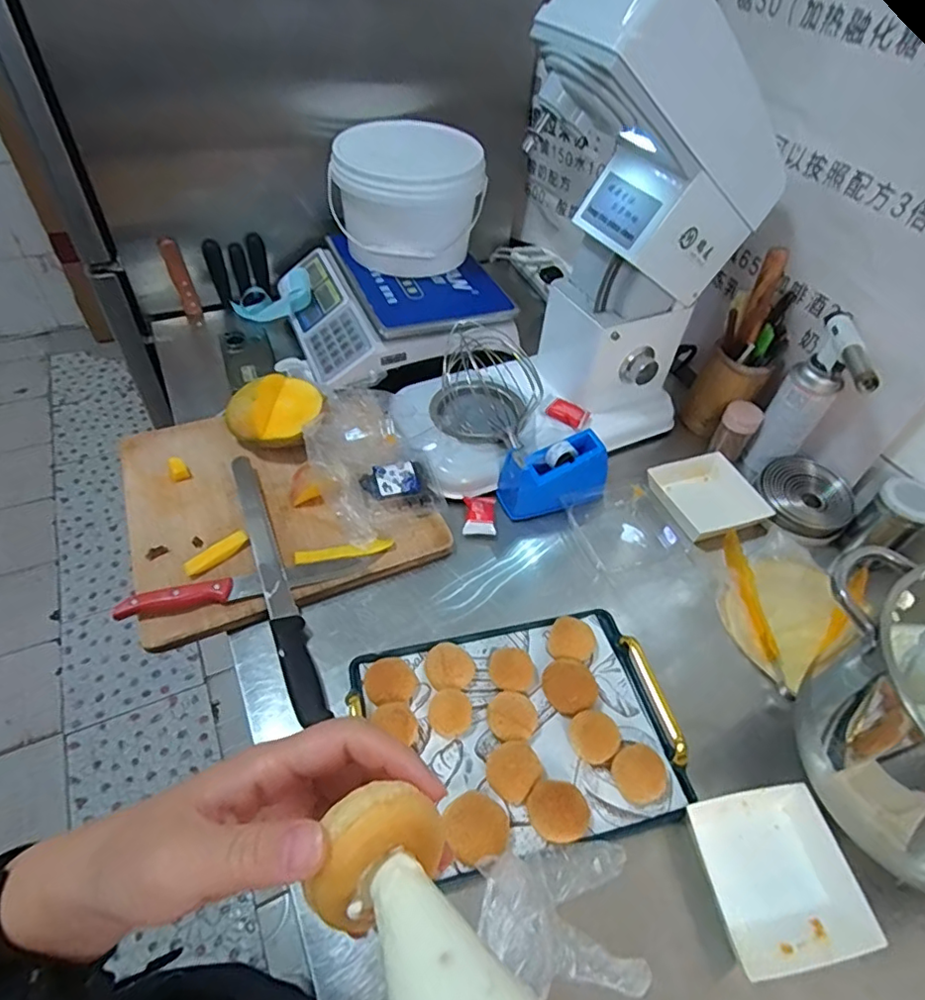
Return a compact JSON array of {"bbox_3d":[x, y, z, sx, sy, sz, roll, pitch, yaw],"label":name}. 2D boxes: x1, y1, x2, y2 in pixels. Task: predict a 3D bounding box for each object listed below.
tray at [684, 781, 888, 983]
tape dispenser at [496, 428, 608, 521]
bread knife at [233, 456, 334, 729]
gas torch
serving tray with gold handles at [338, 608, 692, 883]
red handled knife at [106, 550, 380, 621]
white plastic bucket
[{"bbox_3d":[0.273,0.327,0.496,0.118,0.039,0.126,-5,50,-10],"label":"tray"},{"bbox_3d":[0.124,-0.034,0.757,0.135,0.088,0.057,-10,51,-14],"label":"tape dispenser"},{"bbox_3d":[-0.216,0.084,0.650,0.032,0.014,0.359,-16,53,-18],"label":"bread knife"},{"bbox_3d":[0.445,-0.115,0.754,0.064,0.237,0.164,25,52,15],"label":"gas torch"},{"bbox_3d":[0.057,0.222,0.559,0.294,0.034,0.219,-9,51,-13],"label":"serving tray with gold handles"},{"bbox_3d":[-0.231,0.091,0.635,0.279,0.020,0.030,-12,52,-15],"label":"red handled knife"},{"bbox_3d":[-0.092,-0.500,0.931,0.242,0.168,0.196,-3,50,-8],"label":"white plastic bucket"}]

